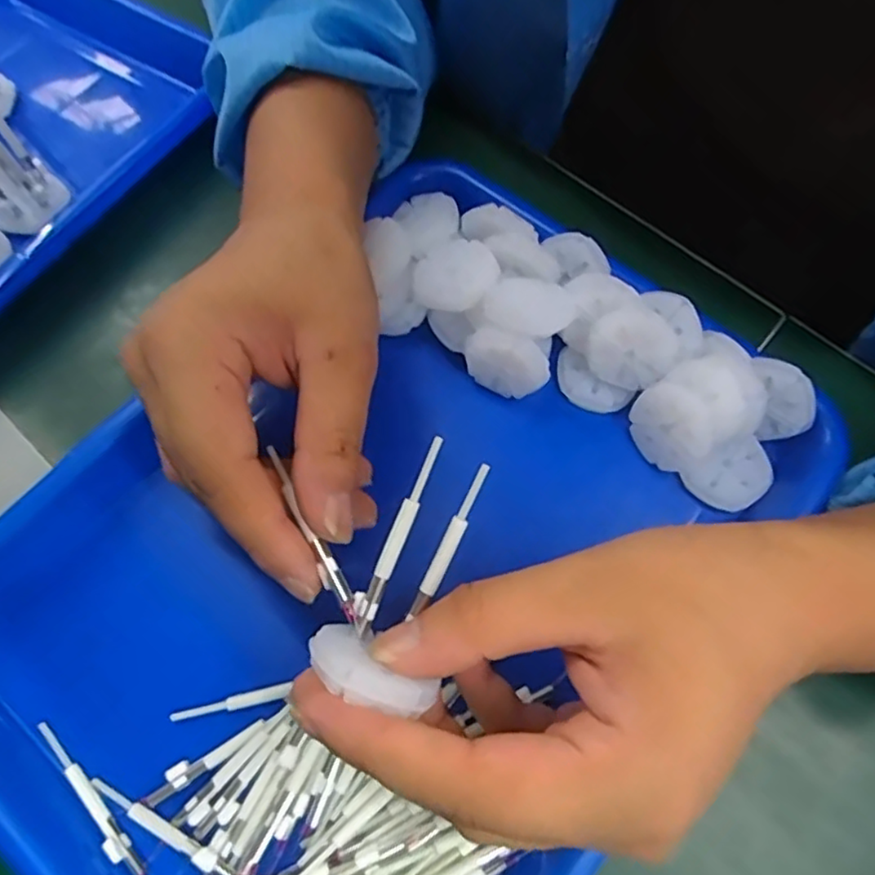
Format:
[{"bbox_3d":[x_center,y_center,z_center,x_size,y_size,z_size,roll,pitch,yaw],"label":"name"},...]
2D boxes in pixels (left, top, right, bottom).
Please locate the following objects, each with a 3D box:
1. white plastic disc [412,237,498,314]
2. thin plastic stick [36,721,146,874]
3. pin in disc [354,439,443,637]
[{"bbox_3d":[0.008,-0.074,0.290,0.036,0.004,0.039,-4,61,7],"label":"white plastic disc"},{"bbox_3d":[-0.124,0.134,0.233,0.007,0.006,0.075,-39,73,-15],"label":"thin plastic stick"},{"bbox_3d":[-0.012,0.029,0.193,0.007,0.004,0.062,23,87,9],"label":"pin in disc"}]

